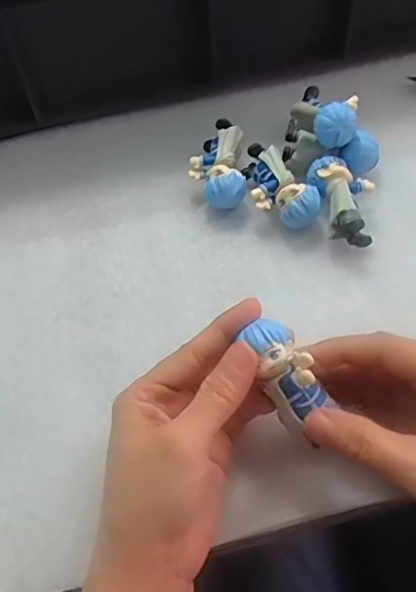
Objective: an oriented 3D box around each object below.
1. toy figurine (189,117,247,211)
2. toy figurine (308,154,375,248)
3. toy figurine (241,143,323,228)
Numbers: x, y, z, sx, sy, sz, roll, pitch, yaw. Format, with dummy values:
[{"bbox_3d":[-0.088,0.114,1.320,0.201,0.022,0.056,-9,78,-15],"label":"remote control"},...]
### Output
[{"bbox_3d":[0.006,-0.086,0.402,0.034,0.029,0.064,-4,58,2],"label":"toy figurine"},{"bbox_3d":[0.087,-0.061,0.382,0.034,0.028,0.059,-12,58,-3],"label":"toy figurine"},{"bbox_3d":[0.044,-0.067,0.389,0.032,0.032,0.066,-36,62,-17],"label":"toy figurine"}]

